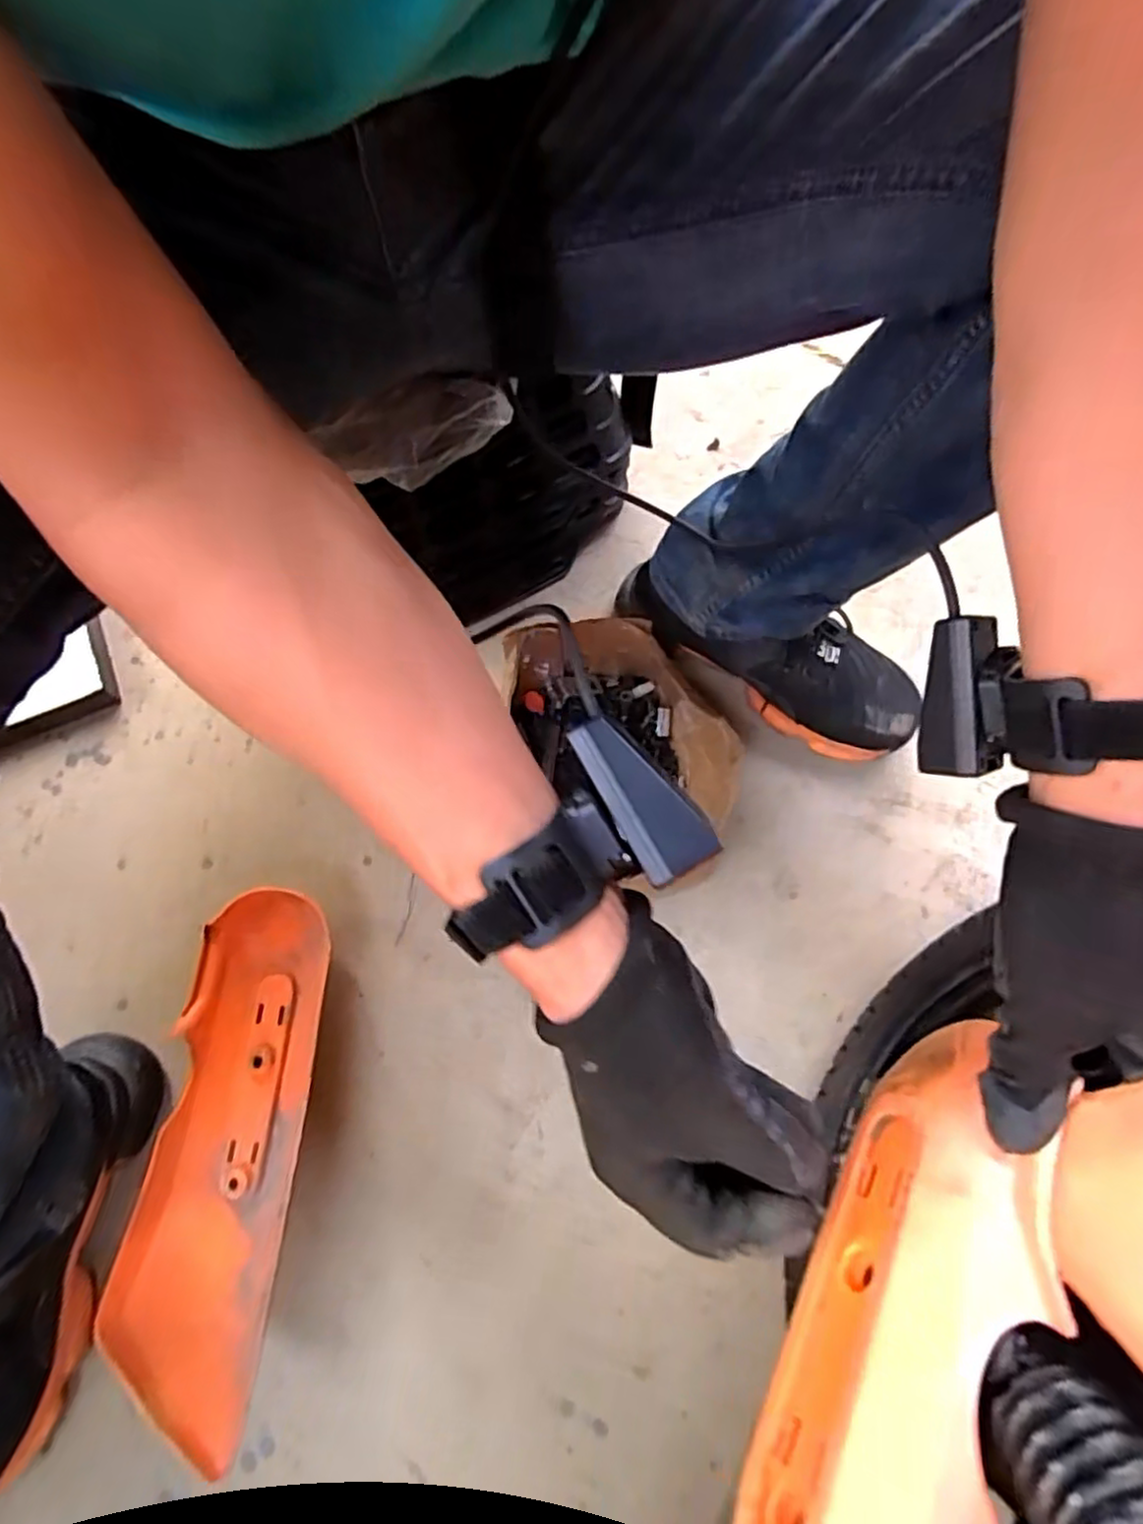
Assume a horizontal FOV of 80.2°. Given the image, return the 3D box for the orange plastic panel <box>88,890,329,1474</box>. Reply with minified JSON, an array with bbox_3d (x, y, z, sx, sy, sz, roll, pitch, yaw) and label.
[{"bbox_3d":[-0.241,0.259,0.480,0.104,0.061,0.325,3,73,1],"label":"orange plastic panel"}]

